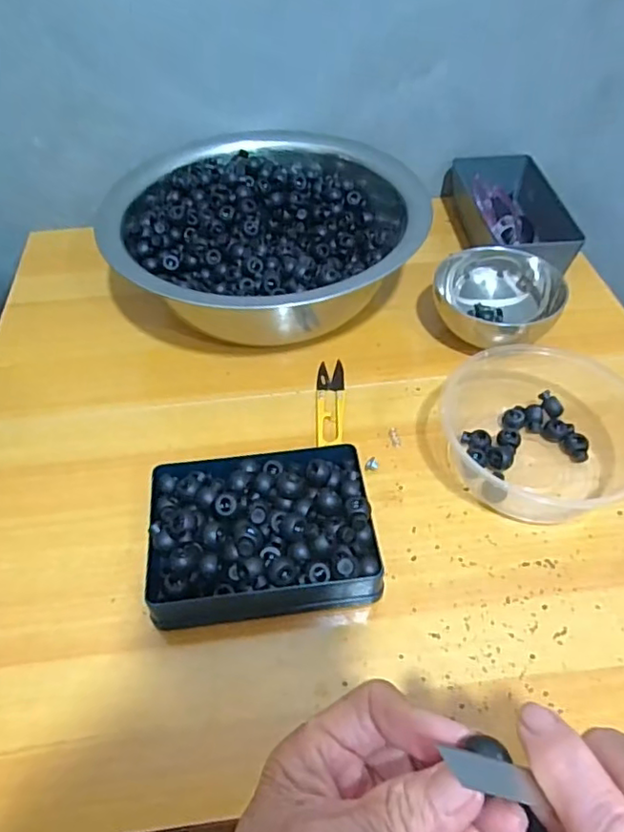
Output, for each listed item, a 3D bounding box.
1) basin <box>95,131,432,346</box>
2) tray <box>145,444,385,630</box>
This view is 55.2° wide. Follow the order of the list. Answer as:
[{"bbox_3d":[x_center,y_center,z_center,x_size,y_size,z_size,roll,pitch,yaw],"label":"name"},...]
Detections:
[{"bbox_3d":[-0.043,-0.169,0.581,0.275,0.098,0.275,-1,49,1],"label":"basin"},{"bbox_3d":[-0.033,0.074,0.398,0.142,0.046,0.110,-8,49,-5],"label":"tray"}]

